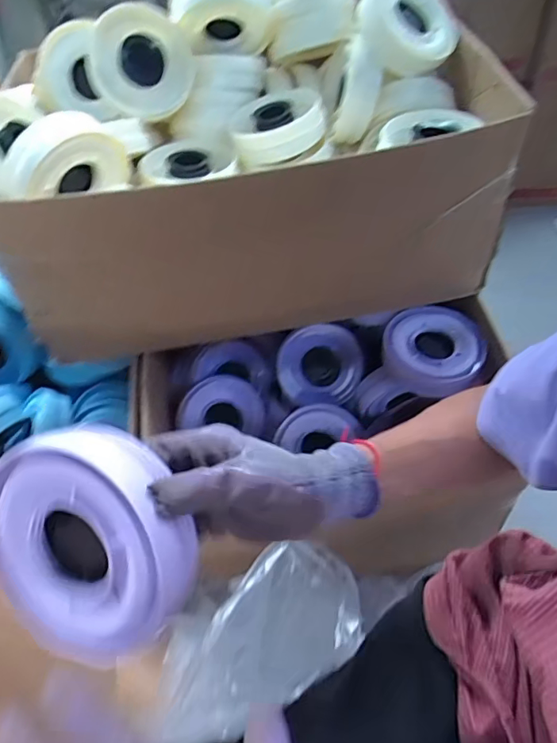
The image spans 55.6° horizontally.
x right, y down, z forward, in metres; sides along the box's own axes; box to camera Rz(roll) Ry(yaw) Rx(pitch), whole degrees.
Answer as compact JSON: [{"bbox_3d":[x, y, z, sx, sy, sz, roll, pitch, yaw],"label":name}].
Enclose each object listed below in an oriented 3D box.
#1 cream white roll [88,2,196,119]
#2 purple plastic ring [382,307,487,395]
[{"bbox_3d":[-0.184,-0.412,0.711,0.132,0.131,0.055,5,18,-8],"label":"cream white roll"},{"bbox_3d":[0.215,-0.029,0.727,0.130,0.046,0.125,-2,50,3],"label":"purple plastic ring"}]

